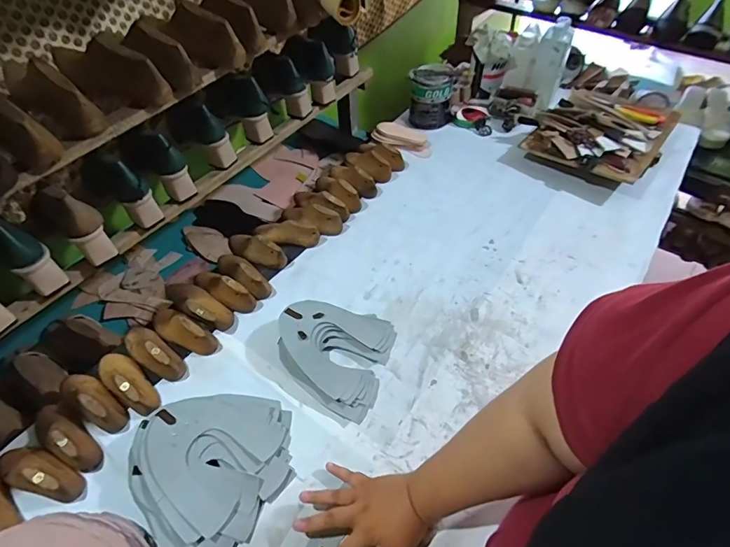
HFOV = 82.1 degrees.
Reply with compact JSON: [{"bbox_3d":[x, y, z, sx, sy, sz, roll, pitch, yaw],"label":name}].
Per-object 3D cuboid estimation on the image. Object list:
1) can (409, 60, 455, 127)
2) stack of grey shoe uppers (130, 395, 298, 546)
[{"bbox_3d":[0.172,-0.469,1.088,0.106,0.127,0.102,11,52,12],"label":"can"},{"bbox_3d":[-0.215,0.259,0.591,0.205,0.060,0.220,24,56,21],"label":"stack of grey shoe uppers"}]

